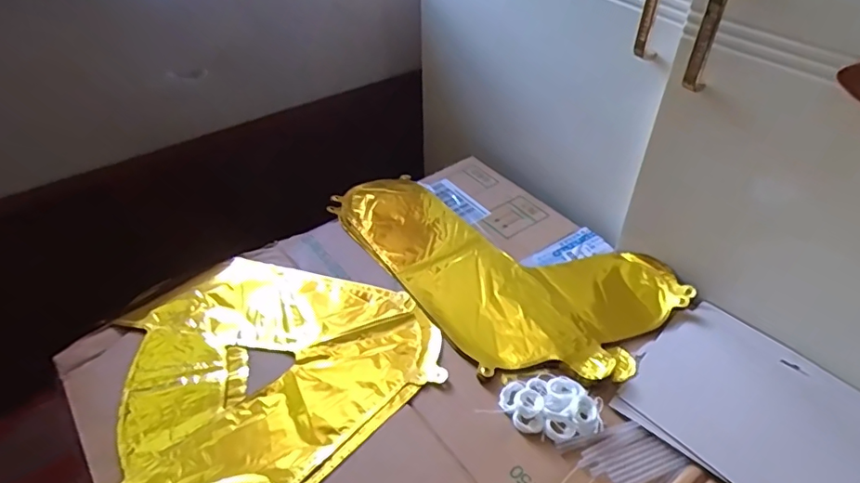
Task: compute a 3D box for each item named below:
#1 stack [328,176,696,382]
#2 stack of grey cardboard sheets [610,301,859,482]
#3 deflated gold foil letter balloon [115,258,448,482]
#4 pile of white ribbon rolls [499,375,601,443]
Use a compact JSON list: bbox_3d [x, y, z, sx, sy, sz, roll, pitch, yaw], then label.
[{"bbox_3d":[0.072,0.007,0.640,0.238,0.014,0.402,-30,51,-29],"label":"stack"},{"bbox_3d":[0.297,0.154,0.487,0.172,0.015,0.200,-34,52,-31],"label":"stack of grey cardboard sheets"},{"bbox_3d":[-0.196,0.138,0.515,0.359,0.035,0.288,-33,52,-31],"label":"deflated gold foil letter balloon"},{"bbox_3d":[0.107,0.150,0.483,0.079,0.015,0.058,-4,43,-4],"label":"pile of white ribbon rolls"}]

